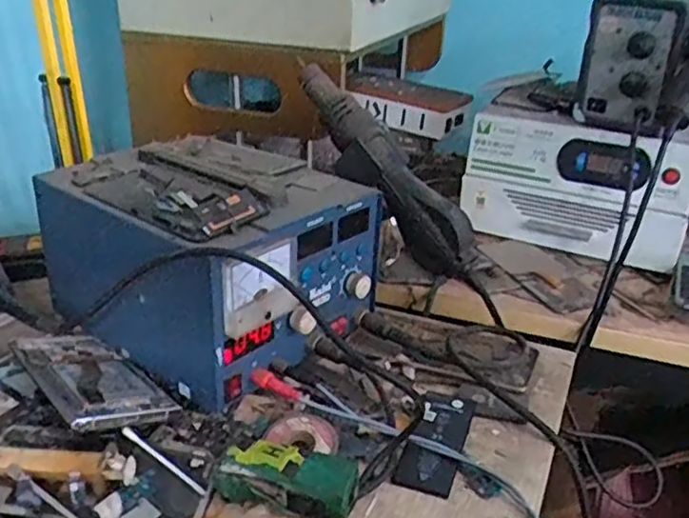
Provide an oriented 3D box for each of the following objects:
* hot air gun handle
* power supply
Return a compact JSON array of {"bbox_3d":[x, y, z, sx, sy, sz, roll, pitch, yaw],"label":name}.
[{"bbox_3d":[0.031,-0.080,0.608,0.033,0.066,0.218,-24,71,-43],"label":"hot air gun handle"},{"bbox_3d":[-0.107,-0.009,0.584,0.244,0.141,0.194,20,32,32],"label":"power supply"}]

